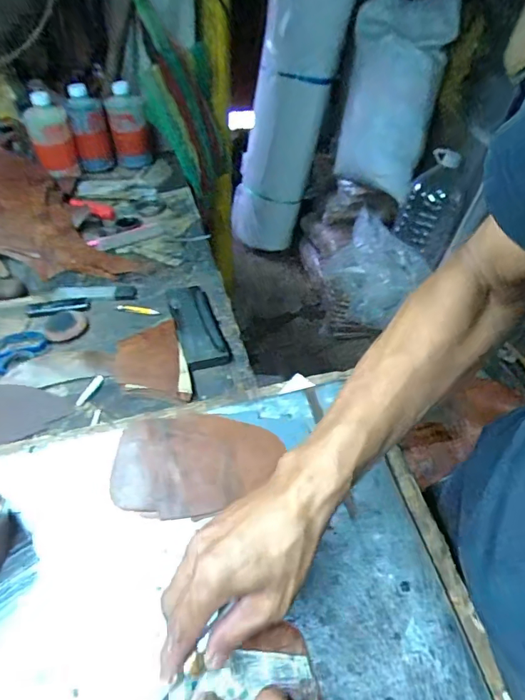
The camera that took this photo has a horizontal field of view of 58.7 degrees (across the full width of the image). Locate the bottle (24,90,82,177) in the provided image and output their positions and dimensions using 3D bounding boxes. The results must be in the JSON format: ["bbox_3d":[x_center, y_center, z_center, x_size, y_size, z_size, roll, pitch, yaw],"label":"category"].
[{"bbox_3d":[-0.387,-0.385,0.865,0.074,0.149,0.056,-14,49,-17],"label":"bottle"}]

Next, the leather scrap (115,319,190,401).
[{"bbox_3d":[-0.135,0.013,0.557,0.075,0.007,0.124,-10,48,-12],"label":"leather scrap"}]

